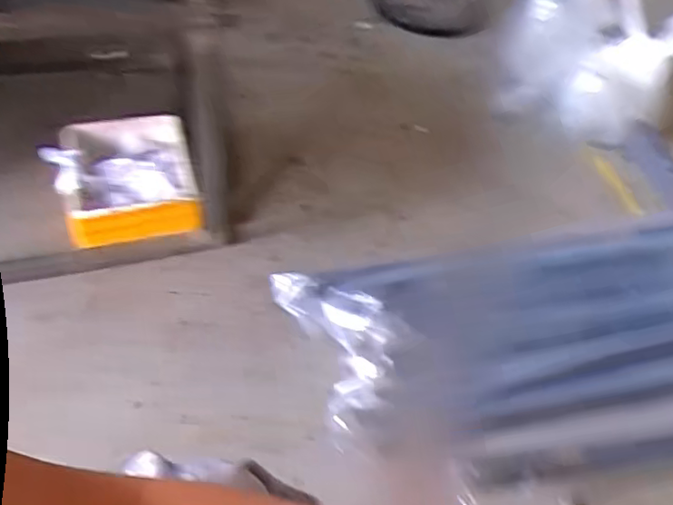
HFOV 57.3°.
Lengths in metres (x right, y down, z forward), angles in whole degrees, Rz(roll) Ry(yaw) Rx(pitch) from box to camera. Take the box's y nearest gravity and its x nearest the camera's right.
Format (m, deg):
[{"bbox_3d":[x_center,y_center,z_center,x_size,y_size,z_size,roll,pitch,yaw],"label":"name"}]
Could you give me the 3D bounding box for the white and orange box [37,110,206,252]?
[{"bbox_3d":[-0.422,-0.152,1.232,0.266,0.079,0.277,-10,50,-15],"label":"white and orange box"}]

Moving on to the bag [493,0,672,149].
[{"bbox_3d":[0.624,-0.518,1.458,0.418,0.459,0.199,20,49,10],"label":"bag"}]

